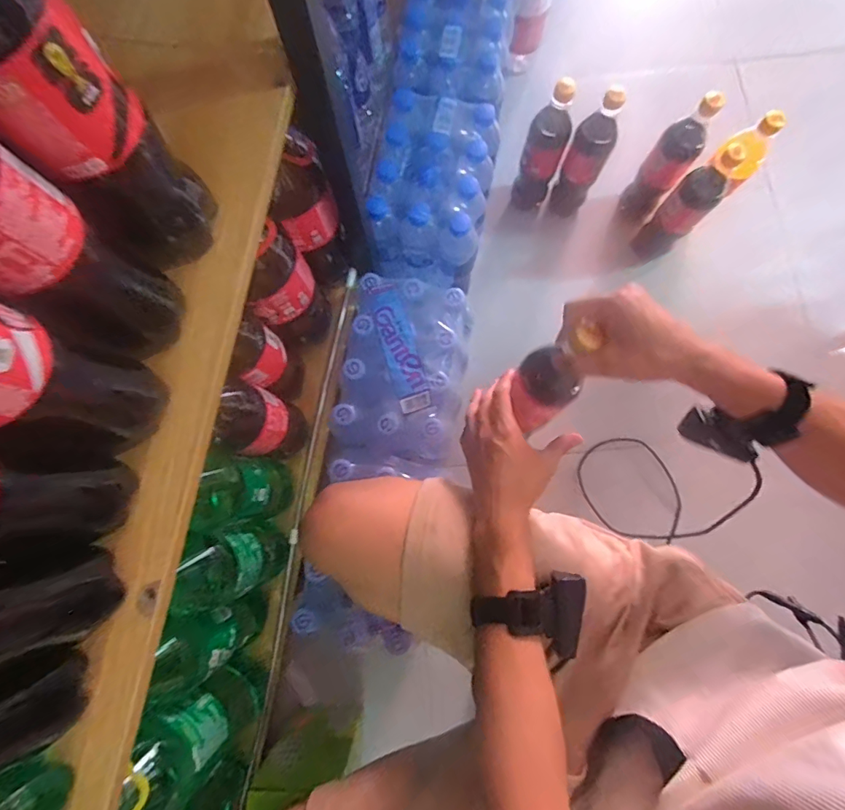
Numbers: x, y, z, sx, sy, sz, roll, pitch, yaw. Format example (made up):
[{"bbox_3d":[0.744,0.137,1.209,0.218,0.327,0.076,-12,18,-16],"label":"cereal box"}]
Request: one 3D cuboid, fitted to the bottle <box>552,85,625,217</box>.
[{"bbox_3d":[0.278,-0.417,0.755,0.060,0.234,0.056,6,80,1],"label":"bottle"}]

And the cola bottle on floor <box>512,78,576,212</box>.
[{"bbox_3d":[0.212,-0.436,0.770,0.059,0.243,0.065,-32,81,-5],"label":"cola bottle on floor"}]

